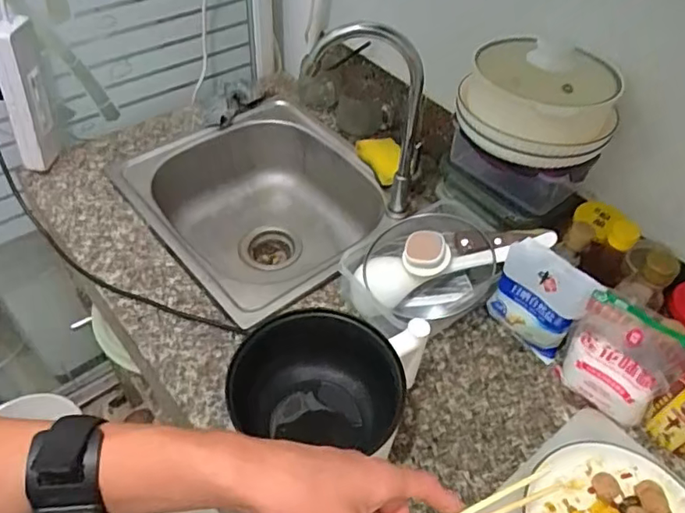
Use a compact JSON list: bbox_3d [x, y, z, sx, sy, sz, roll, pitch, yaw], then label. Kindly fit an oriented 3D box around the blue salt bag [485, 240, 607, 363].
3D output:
[{"bbox_3d":[0.236,0.055,0.689,0.032,0.145,0.105,-34,60,-29],"label":"blue salt bag"}]

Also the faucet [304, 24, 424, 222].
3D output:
[{"bbox_3d":[0.028,-0.198,0.793,0.164,0.266,0.058,10,50,3],"label":"faucet"}]

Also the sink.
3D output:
[{"bbox_3d":[-0.130,-0.052,0.961,0.355,0.179,0.407,-28,58,-26],"label":"sink"}]

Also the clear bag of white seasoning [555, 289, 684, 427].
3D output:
[{"bbox_3d":[0.311,0.116,0.630,0.043,0.136,0.114,-33,60,-28],"label":"clear bag of white seasoning"}]

